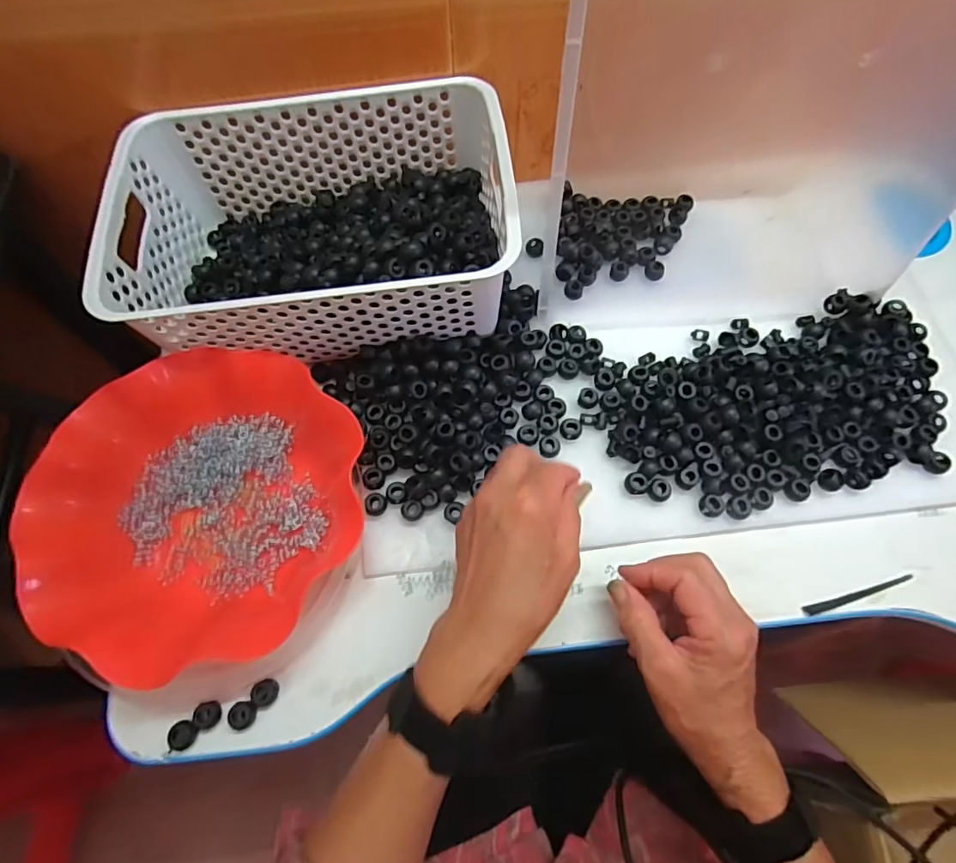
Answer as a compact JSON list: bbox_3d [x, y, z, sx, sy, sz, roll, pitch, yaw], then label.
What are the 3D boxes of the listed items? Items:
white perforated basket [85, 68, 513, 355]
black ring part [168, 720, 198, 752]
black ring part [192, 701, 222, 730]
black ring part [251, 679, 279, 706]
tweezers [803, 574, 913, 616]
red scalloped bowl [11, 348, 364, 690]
[{"bbox_3d":[-0.129,-0.172,0.440,0.301,0.094,0.199,-5,67,-2],"label":"white perforated basket"},{"bbox_3d":[-0.198,0.204,0.358,0.017,0.011,0.018,0,67,0],"label":"black ring part"},{"bbox_3d":[-0.184,0.194,0.363,0.016,0.012,0.017,0,67,0],"label":"black ring part"},{"bbox_3d":[-0.147,0.181,0.369,0.015,0.015,0.016,0,67,0],"label":"black ring part"},{"bbox_3d":[0.282,0.122,0.394,0.085,0.011,0.008,-15,68,-6],"label":"tweezers"},{"bbox_3d":[-0.200,0.048,0.392,0.219,0.067,0.210,0,67,0],"label":"red scalloped bowl"}]

